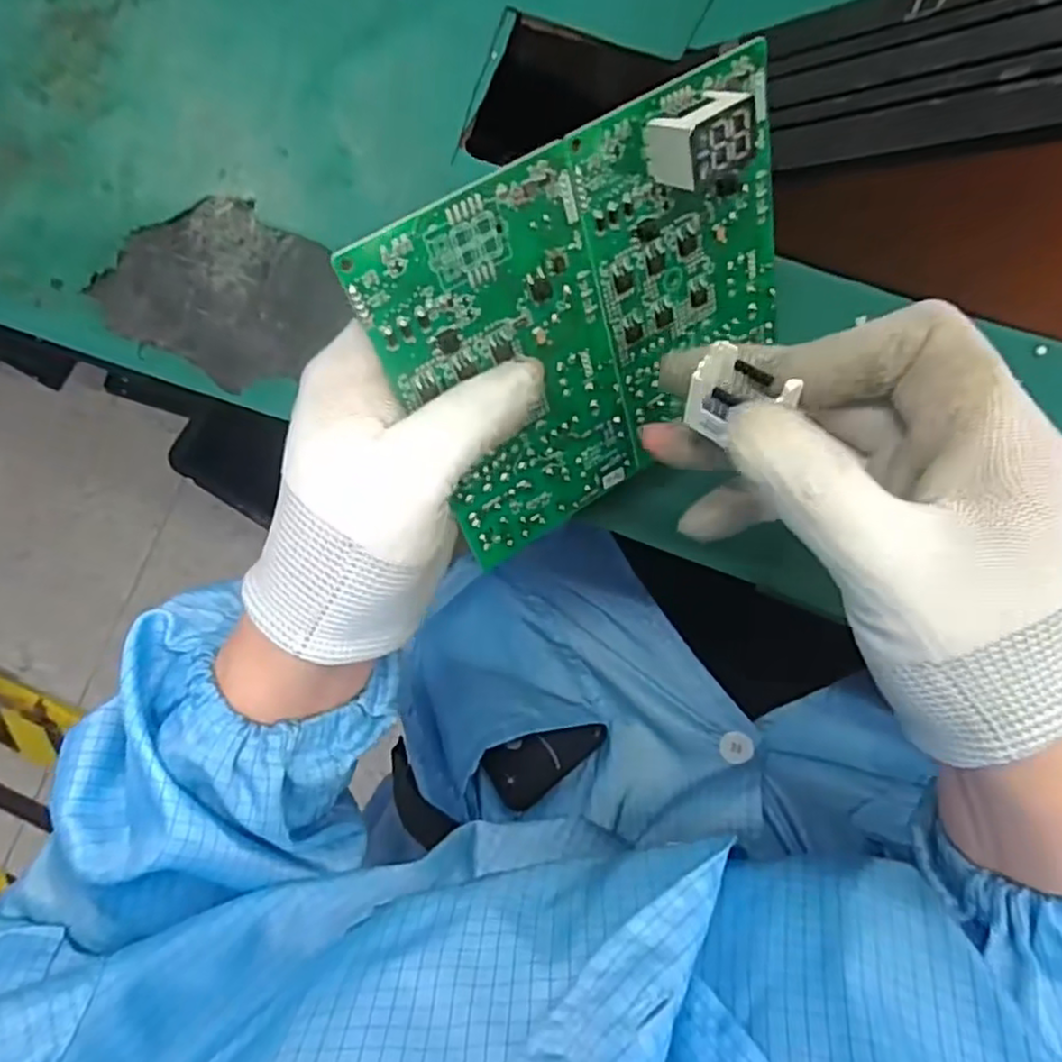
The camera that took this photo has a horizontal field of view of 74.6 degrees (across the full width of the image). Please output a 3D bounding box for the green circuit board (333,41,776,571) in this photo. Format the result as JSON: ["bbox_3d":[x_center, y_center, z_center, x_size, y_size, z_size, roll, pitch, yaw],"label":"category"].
[{"bbox_3d":[0.033,-0.067,0.247,0.156,0.130,0.023,-33,44,-13],"label":"green circuit board"}]

